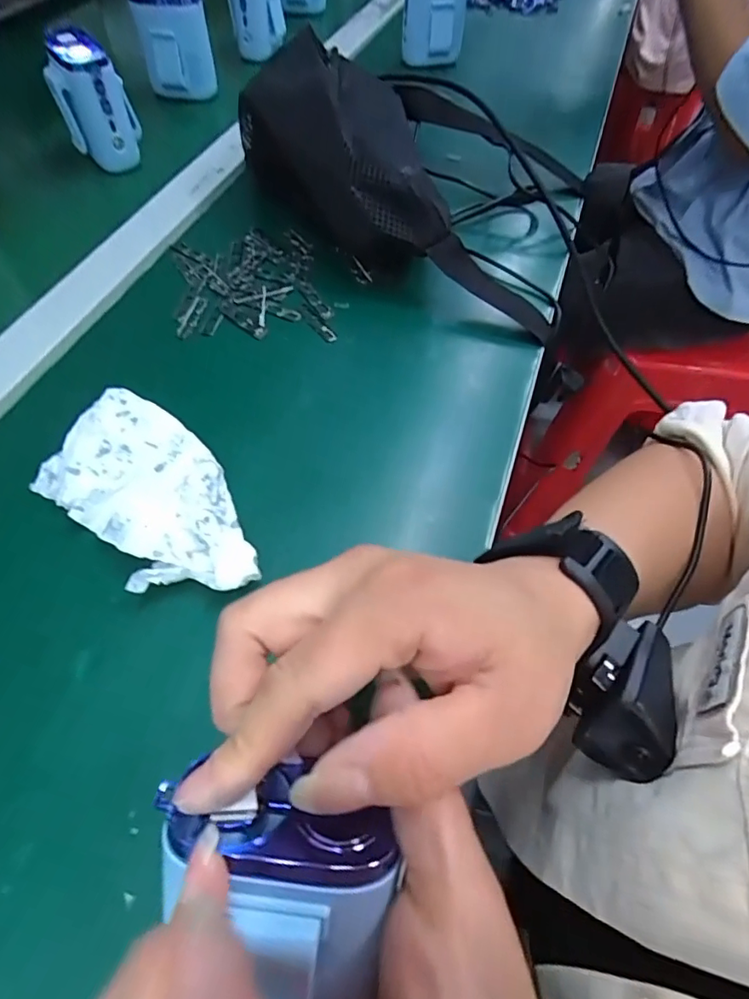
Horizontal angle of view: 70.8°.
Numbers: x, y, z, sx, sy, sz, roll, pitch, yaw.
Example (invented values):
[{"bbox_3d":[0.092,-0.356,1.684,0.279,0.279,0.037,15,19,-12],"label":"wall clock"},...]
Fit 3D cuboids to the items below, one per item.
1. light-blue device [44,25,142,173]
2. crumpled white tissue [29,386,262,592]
[{"bbox_3d":[-0.240,-0.340,0.454,0.059,0.084,0.062,-20,62,-15],"label":"light-blue device"},{"bbox_3d":[-0.117,0.002,0.287,0.144,0.035,0.075,37,64,18],"label":"crumpled white tissue"}]

